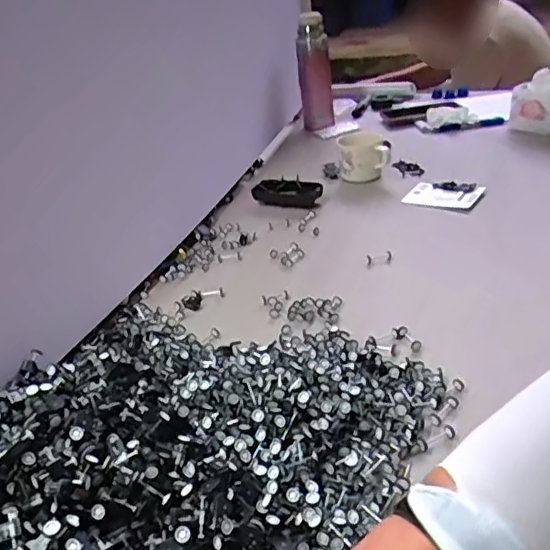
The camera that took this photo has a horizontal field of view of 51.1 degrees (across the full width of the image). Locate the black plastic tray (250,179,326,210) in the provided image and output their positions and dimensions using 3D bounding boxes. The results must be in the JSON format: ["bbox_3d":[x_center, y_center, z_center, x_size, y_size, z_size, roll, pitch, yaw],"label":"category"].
[{"bbox_3d":[0.018,-0.128,0.901,0.109,0.029,0.052,10,34,28],"label":"black plastic tray"}]

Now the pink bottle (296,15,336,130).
[{"bbox_3d":[0.079,-0.402,1.149,0.064,0.210,0.074,-7,30,2],"label":"pink bottle"}]

